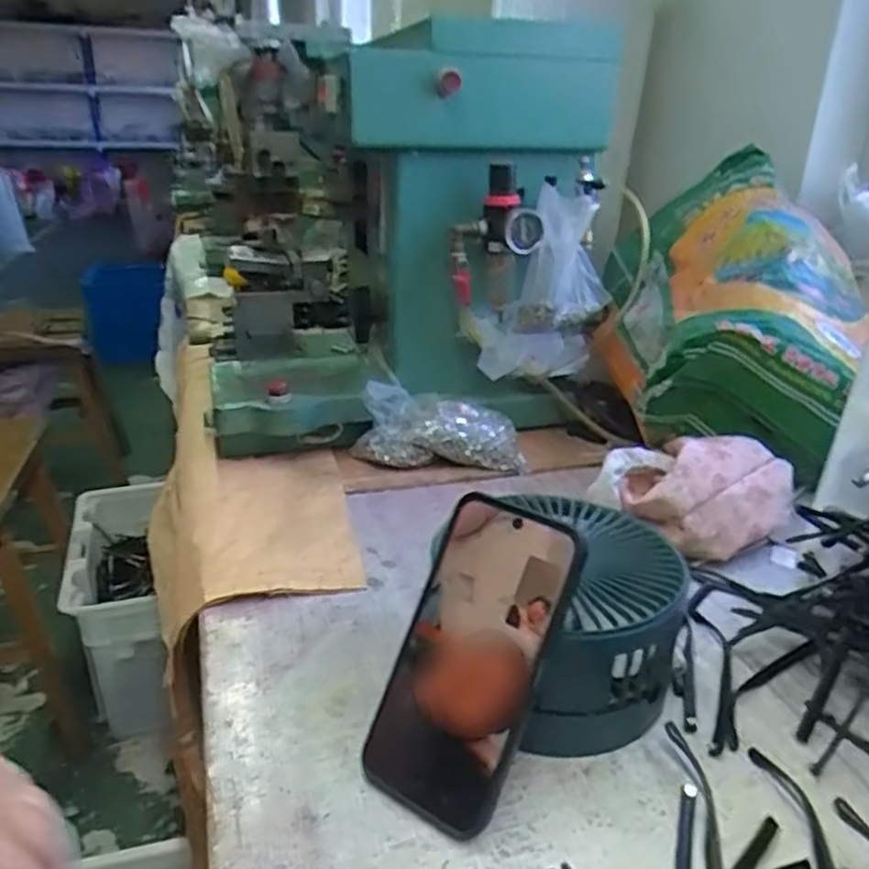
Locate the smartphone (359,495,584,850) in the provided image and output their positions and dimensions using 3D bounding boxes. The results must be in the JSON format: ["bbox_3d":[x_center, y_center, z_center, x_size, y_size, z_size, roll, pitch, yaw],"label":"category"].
[{"bbox_3d":[0.019,0.120,0.394,0.076,0.167,0.005,19,-5,32],"label":"smartphone"}]

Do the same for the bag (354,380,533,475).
[{"bbox_3d":[0.004,-0.011,0.771,0.177,0.080,0.068,1,23,-1],"label":"bag"}]

